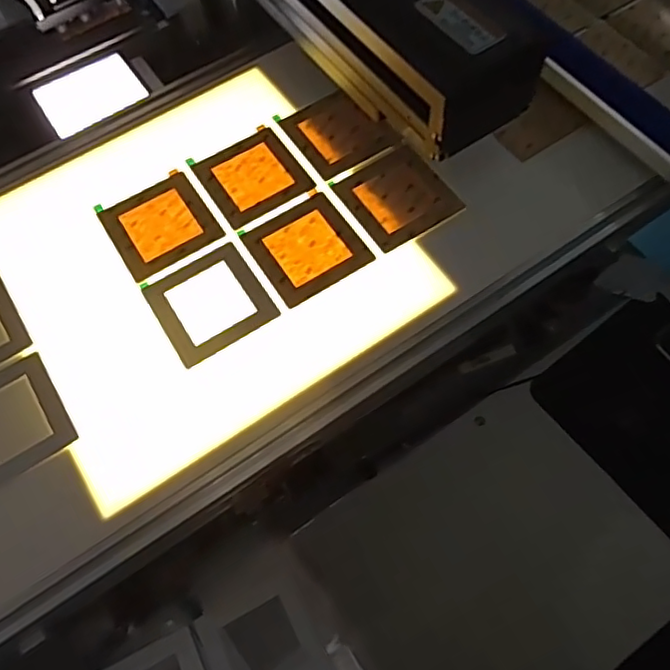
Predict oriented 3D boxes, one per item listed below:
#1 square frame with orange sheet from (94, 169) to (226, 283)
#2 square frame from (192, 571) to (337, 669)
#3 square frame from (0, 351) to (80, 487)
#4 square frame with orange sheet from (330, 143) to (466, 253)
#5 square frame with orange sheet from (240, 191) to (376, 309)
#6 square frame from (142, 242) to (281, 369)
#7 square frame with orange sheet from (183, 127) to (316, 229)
[{"bbox_3d":[-0.143,-0.091,0.494,0.079,0.006,0.082,-31,67,-12],"label":"square frame with orange sheet"},{"bbox_3d":[-0.054,0.238,0.459,0.084,0.012,0.083,-25,69,-9],"label":"square frame"},{"bbox_3d":[-0.234,0.062,0.424,0.082,0.004,0.082,-32,67,-12],"label":"square frame"},{"bbox_3d":[0.051,-0.116,0.494,0.082,0.004,0.082,-31,67,-12],"label":"square frame with orange sheet"},{"bbox_3d":[-0.023,-0.070,0.476,0.079,0.004,0.079,-31,67,-12],"label":"square frame with orange sheet"},{"bbox_3d":[-0.095,-0.026,0.459,0.080,0.004,0.079,-30,67,-12],"label":"square frame"},{"bbox_3d":[-0.071,-0.137,0.510,0.079,0.004,0.084,-31,67,-12],"label":"square frame with orange sheet"}]

